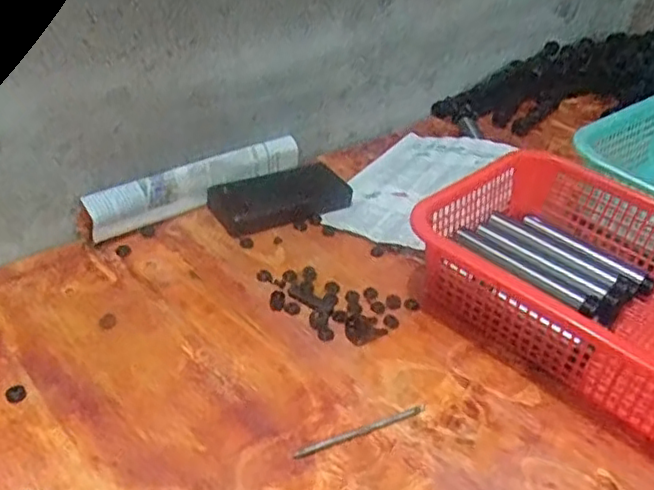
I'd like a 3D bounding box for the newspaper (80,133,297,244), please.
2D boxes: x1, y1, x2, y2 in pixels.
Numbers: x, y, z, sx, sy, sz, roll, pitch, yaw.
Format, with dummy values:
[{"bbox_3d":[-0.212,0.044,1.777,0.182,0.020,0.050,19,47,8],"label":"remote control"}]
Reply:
[{"bbox_3d":[-0.135,-0.066,0.707,0.259,0.047,0.025,-23,47,-32],"label":"newspaper"}]

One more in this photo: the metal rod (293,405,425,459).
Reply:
[{"bbox_3d":[0.027,0.143,0.499,0.111,0.007,0.008,-12,42,-22],"label":"metal rod"}]

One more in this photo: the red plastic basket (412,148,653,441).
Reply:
[{"bbox_3d":[0.257,0.044,0.597,0.317,0.097,0.236,33,45,29],"label":"red plastic basket"}]

